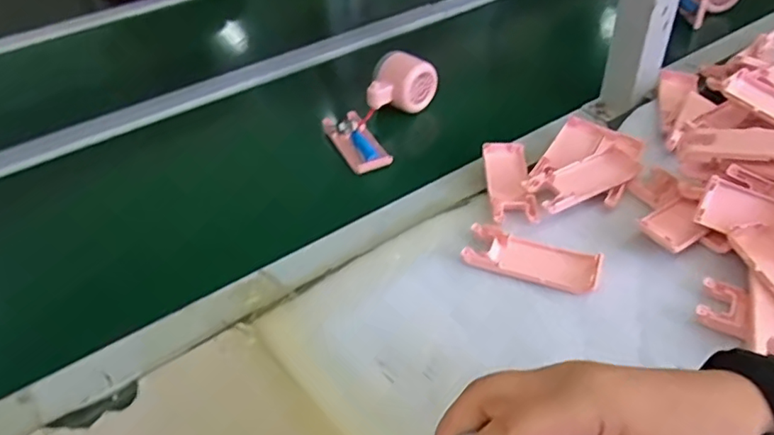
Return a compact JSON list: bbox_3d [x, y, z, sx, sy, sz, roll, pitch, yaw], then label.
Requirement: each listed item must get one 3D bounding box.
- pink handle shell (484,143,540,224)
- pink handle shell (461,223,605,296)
[{"bbox_3d":[0.112,-0.033,0.520,0.038,0.012,0.104,-1,42,3],"label":"pink handle shell"},{"bbox_3d":[0.116,0.032,0.456,0.103,0.013,0.042,14,45,20],"label":"pink handle shell"}]

